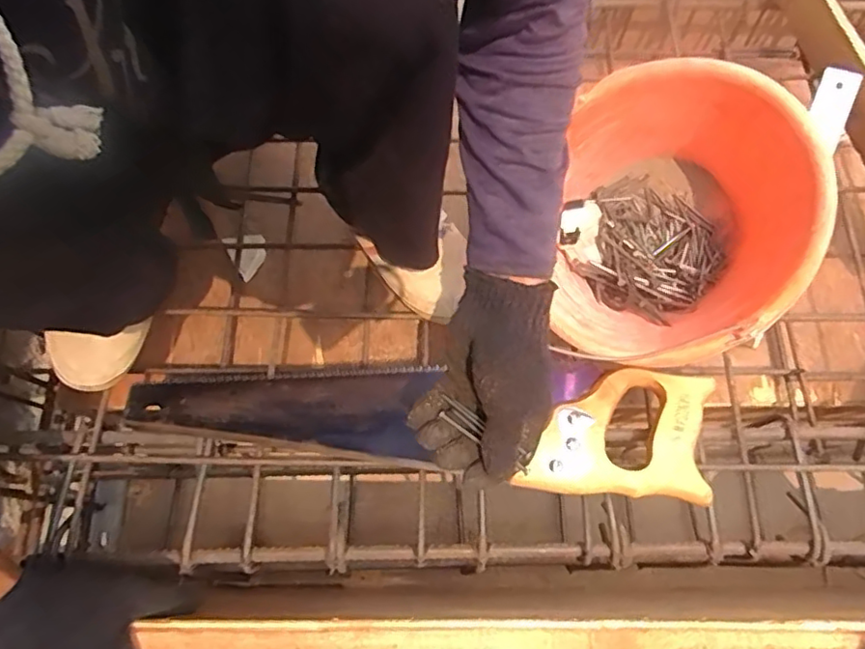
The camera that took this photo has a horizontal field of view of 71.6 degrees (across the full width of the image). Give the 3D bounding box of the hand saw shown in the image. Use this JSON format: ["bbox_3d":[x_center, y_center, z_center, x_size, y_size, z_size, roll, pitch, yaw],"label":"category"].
[{"bbox_3d":[-0.017,0.076,0.550,0.521,0.045,0.119,6,69,1],"label":"hand saw"}]

